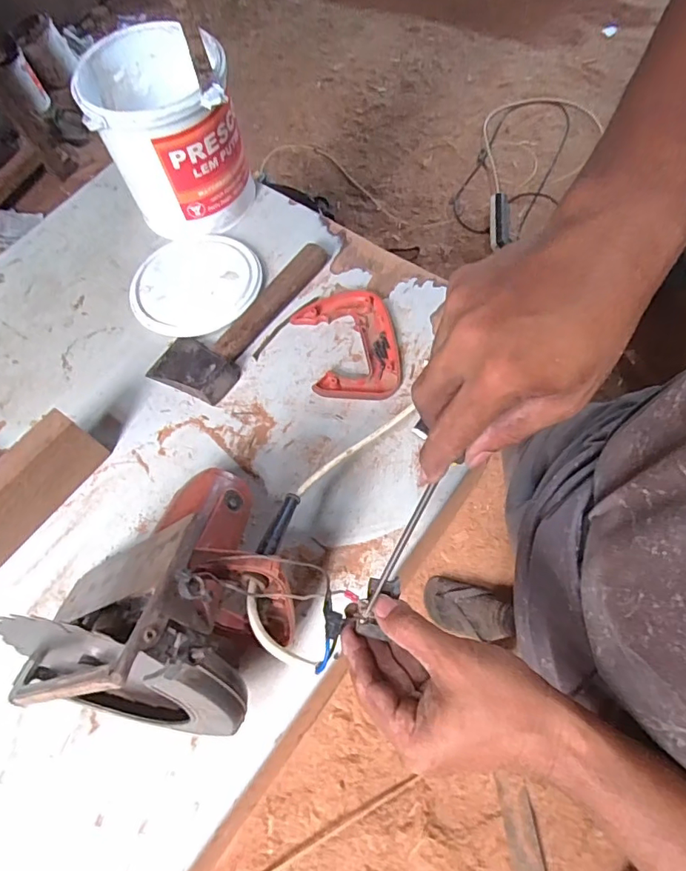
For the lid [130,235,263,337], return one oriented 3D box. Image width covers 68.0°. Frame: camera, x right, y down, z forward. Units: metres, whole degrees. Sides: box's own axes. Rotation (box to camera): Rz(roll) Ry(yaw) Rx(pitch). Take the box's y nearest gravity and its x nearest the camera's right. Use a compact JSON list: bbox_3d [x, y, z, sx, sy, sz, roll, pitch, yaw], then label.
[{"bbox_3d":[-0.197,-0.206,0.693,0.157,0.027,0.174,25,74,15],"label":"lid"}]

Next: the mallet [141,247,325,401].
[{"bbox_3d":[-0.135,-0.167,0.665,0.112,0.040,0.270,28,75,16],"label":"mallet"}]

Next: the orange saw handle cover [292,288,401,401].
[{"bbox_3d":[0.008,-0.118,0.653,0.123,0.016,0.167,-10,68,3],"label":"orange saw handle cover"}]

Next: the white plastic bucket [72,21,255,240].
[{"bbox_3d":[-0.224,-0.403,0.685,0.167,0.195,0.171,0,69,1],"label":"white plastic bucket"}]

